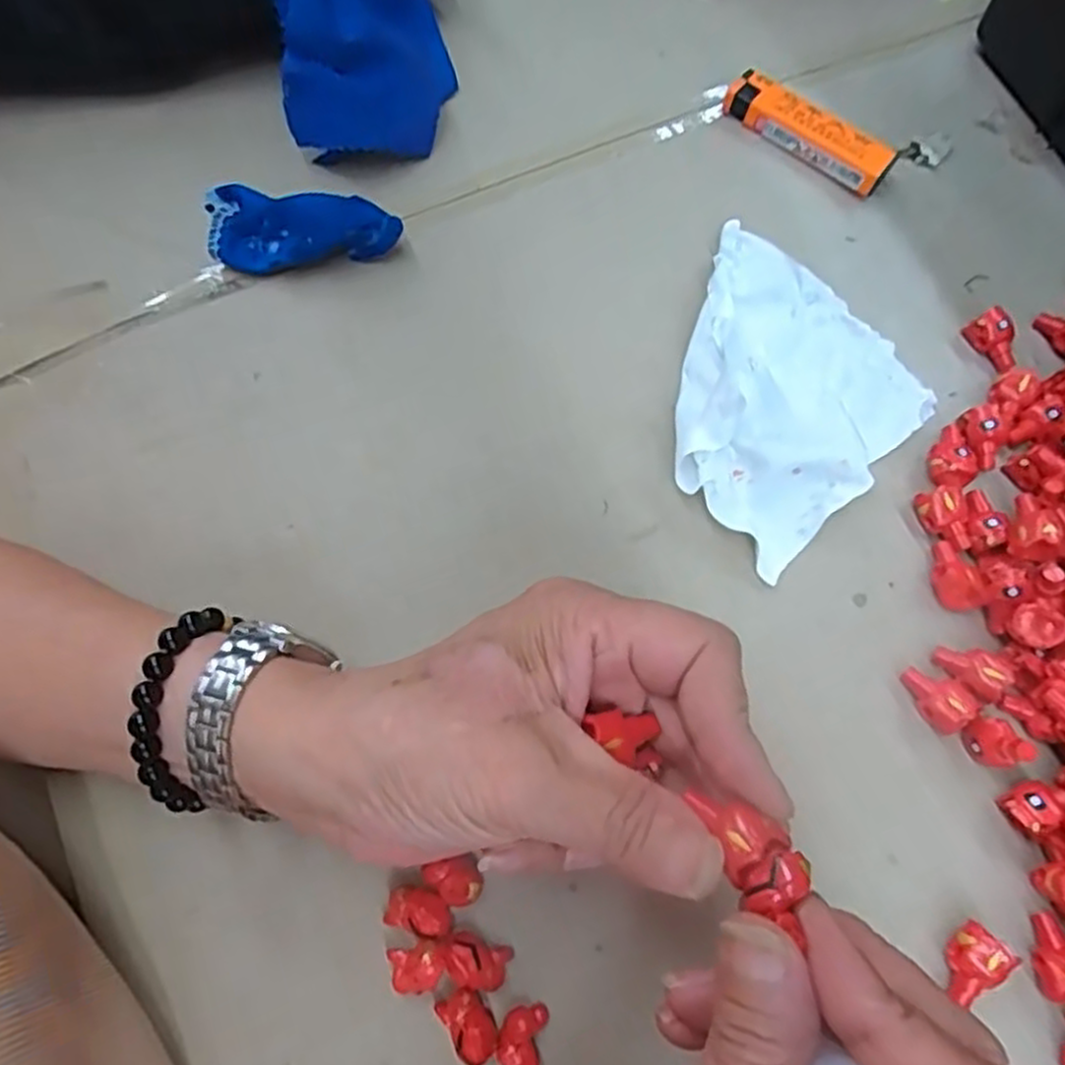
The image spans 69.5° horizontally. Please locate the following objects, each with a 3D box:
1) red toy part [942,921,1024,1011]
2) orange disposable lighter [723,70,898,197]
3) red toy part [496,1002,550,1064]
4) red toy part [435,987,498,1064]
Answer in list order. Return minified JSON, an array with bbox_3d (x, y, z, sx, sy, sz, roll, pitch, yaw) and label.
[{"bbox_3d":[0.140,0.137,0.243,0.018,0.011,0.023,38,75,12],"label":"red toy part"},{"bbox_3d":[0.126,-0.183,0.352,0.079,0.017,0.020,36,74,11],"label":"orange disposable lighter"},{"bbox_3d":[-0.003,0.157,0.237,0.014,0.013,0.020,16,71,5],"label":"red toy part"},{"bbox_3d":[-0.019,0.153,0.238,0.014,0.012,0.020,-35,75,-12],"label":"red toy part"}]

